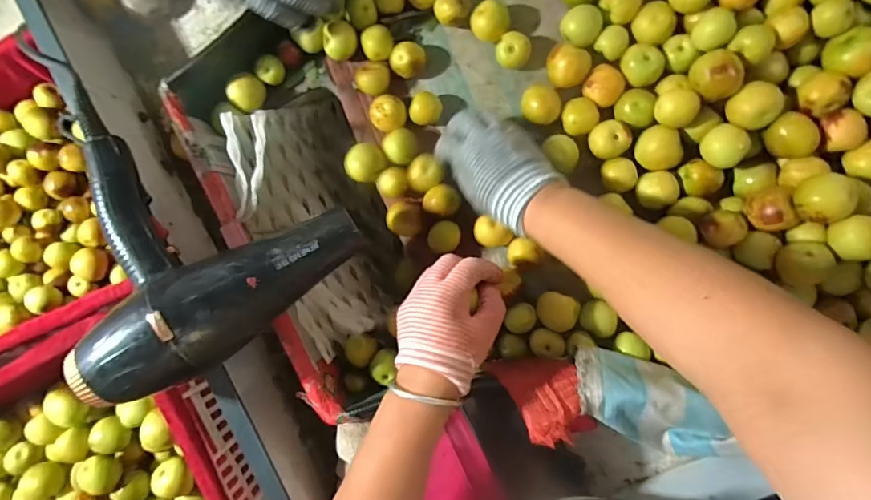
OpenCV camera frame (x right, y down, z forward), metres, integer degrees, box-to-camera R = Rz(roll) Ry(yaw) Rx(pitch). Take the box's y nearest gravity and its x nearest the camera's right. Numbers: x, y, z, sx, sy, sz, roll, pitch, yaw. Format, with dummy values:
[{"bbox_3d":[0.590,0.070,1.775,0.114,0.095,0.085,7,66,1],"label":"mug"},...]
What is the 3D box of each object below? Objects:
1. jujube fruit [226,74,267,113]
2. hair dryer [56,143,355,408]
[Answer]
[{"bbox_3d":[-0.199,-0.167,0.487,0.029,0.028,0.037,35,92,2],"label":"jujube fruit"},{"bbox_3d":[-0.223,-0.010,0.383,0.245,0.069,0.217,-40,89,2],"label":"hair dryer"}]

